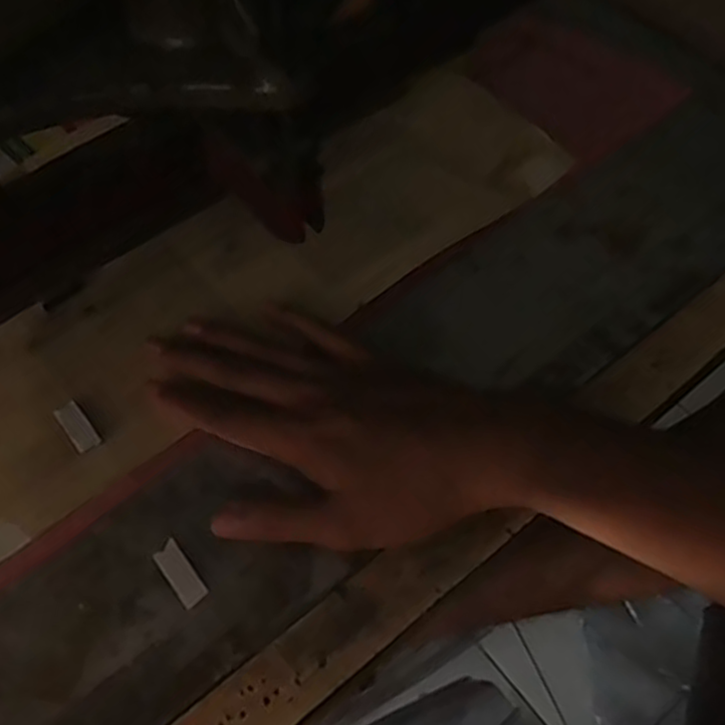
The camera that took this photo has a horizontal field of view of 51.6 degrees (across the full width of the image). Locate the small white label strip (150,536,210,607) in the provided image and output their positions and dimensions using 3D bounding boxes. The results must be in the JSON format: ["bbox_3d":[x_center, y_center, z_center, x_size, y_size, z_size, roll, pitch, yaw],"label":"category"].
[{"bbox_3d":[-0.083,0.097,0.344,0.012,0.005,0.030,-34,65,-20],"label":"small white label strip"}]

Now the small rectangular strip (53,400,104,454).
[{"bbox_3d":[-0.146,0.032,0.382,0.012,0.004,0.029,-35,65,-20],"label":"small rectangular strip"}]

